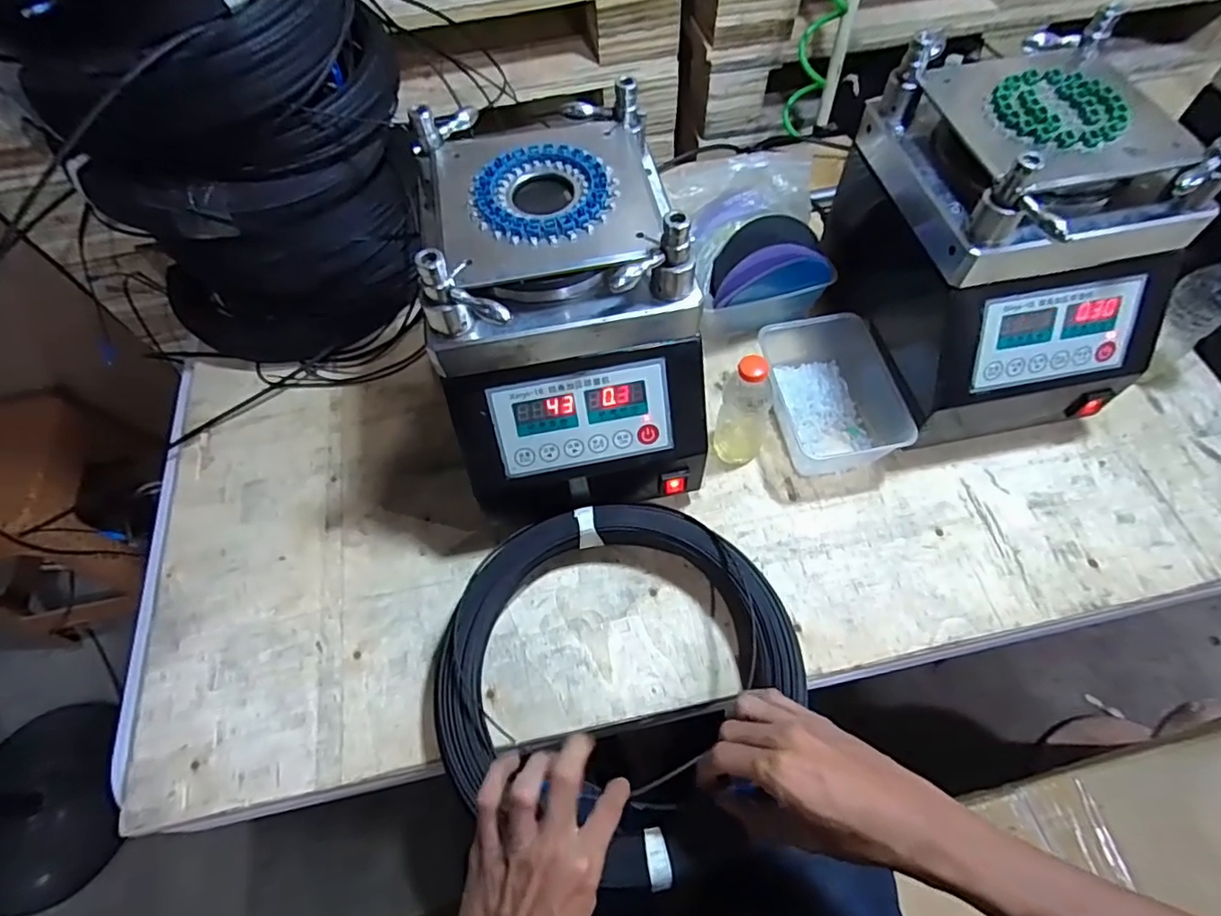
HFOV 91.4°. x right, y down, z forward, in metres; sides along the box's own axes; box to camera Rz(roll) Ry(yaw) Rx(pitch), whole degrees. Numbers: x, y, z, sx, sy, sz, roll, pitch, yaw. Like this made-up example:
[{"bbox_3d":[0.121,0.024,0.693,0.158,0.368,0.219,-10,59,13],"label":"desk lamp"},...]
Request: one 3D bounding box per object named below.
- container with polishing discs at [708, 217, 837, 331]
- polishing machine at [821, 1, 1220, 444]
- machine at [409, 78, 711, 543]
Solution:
[{"bbox_3d":[0.177,-0.209,0.700,0.146,0.110,0.081,-11,61,-4],"label":"container with polishing discs"},{"bbox_3d":[0.382,-0.200,0.600,0.219,0.281,0.278,-9,61,-3],"label":"polishing machine"},{"bbox_3d":[-0.044,-0.126,0.551,0.213,0.233,0.270,-11,61,-4],"label":"machine"}]

